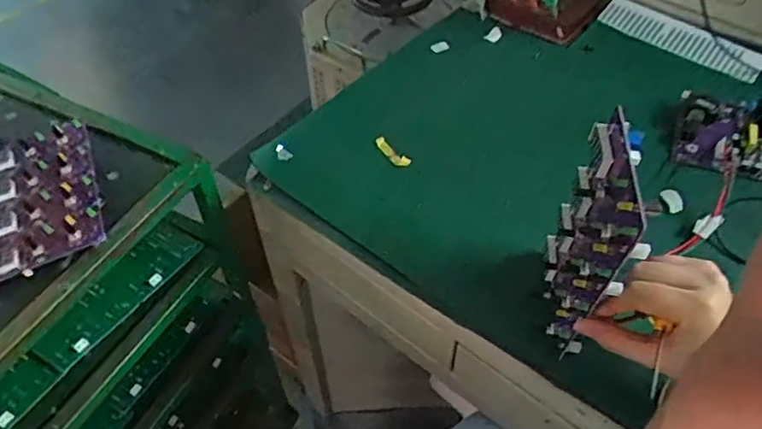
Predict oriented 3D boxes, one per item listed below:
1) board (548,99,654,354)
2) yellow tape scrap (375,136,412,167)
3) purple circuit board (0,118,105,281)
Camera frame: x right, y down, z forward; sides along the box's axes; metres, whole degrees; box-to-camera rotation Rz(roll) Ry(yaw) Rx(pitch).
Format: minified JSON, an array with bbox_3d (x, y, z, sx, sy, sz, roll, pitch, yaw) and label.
[{"bbox_3d":[0.161,0.019,0.457,0.030,0.169,0.109,7,51,7],"label":"board"},{"bbox_3d":[0.012,-0.069,0.658,0.010,0.017,0.048,-38,59,-26],"label":"yellow tape scrap"},{"bbox_3d":[-0.342,-0.019,0.583,0.114,0.025,0.173,-19,52,-14],"label":"purple circuit board"}]

